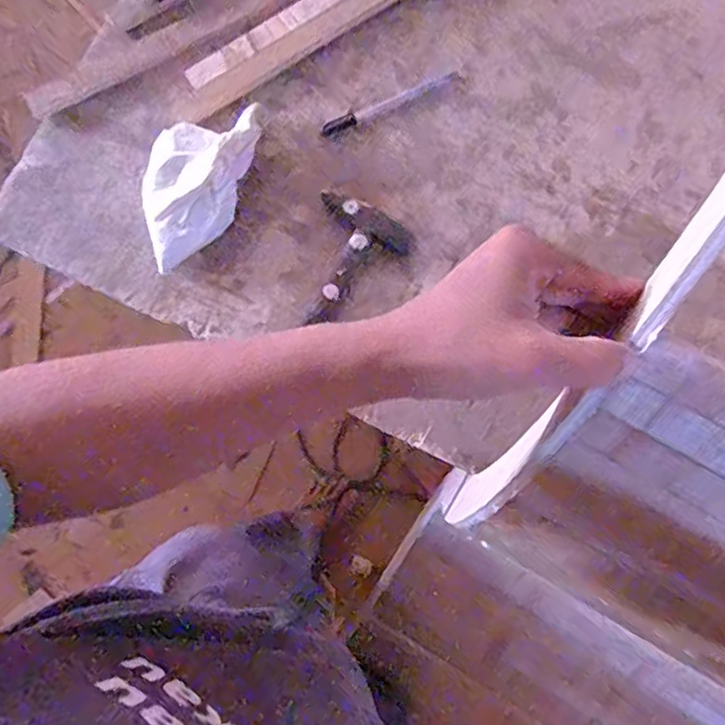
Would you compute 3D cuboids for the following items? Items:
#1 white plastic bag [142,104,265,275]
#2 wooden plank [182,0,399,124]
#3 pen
[{"bbox_3d":[-0.166,-0.179,0.590,0.093,0.049,0.181,19,79,5],"label":"white plastic bag"},{"bbox_3d":[0.021,-0.410,0.651,0.495,0.015,0.060,-34,79,-6],"label":"wooden plank"},{"bbox_3d":[0.029,-0.270,0.627,0.154,0.006,0.015,-27,79,-5],"label":"pen"}]

